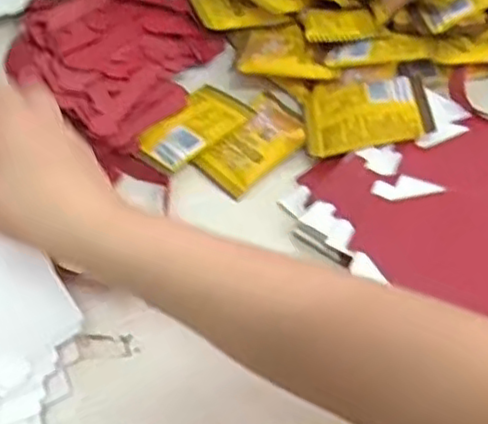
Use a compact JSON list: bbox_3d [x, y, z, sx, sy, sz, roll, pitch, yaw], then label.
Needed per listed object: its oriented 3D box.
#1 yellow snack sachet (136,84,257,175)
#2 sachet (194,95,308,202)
[{"bbox_3d":[-0.044,-0.068,0.530,0.089,0.008,0.058,-38,58,-25],"label":"yellow snack sachet"},{"bbox_3d":[0.011,-0.053,0.523,0.058,0.017,0.093,33,59,26],"label":"sachet"}]

